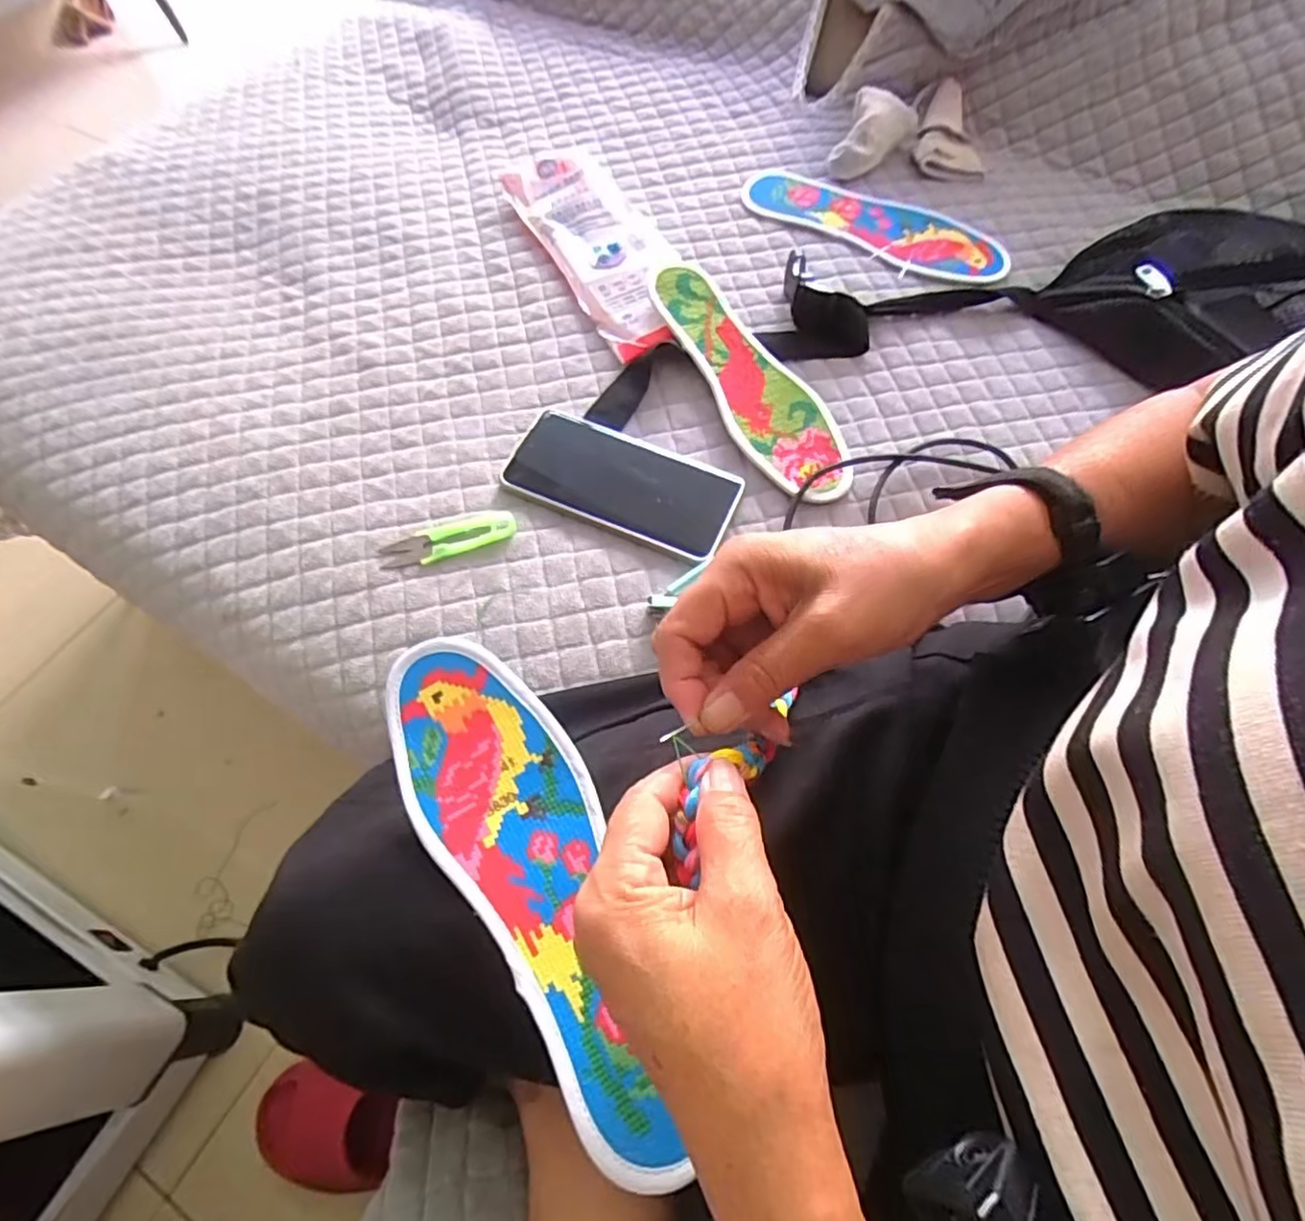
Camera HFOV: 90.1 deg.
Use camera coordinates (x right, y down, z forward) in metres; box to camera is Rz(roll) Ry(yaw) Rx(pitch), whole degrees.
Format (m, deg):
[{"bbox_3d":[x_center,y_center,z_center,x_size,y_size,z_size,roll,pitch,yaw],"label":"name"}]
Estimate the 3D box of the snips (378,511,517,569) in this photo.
[{"bbox_3d":[-0.138,-0.049,0.444,0.089,0.005,0.027,-15,64,-6],"label":"snips"}]

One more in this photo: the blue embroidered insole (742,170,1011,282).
[{"bbox_3d":[0.202,-0.357,0.598,0.244,0.014,0.081,27,67,14],"label":"blue embroidered insole"}]

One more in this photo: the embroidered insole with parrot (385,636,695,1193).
[{"bbox_3d":[-0.049,0.114,0.293,0.074,0.013,0.235,-32,71,-14],"label":"embroidered insole with parrot"}]

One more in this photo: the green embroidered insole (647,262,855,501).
[{"bbox_3d":[0.071,-0.185,0.505,0.075,0.015,0.243,-30,74,-17],"label":"green embroidered insole"}]

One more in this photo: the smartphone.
[{"bbox_3d":[-0.022,-0.096,0.467,0.163,0.010,0.080,21,66,12],"label":"smartphone"}]

